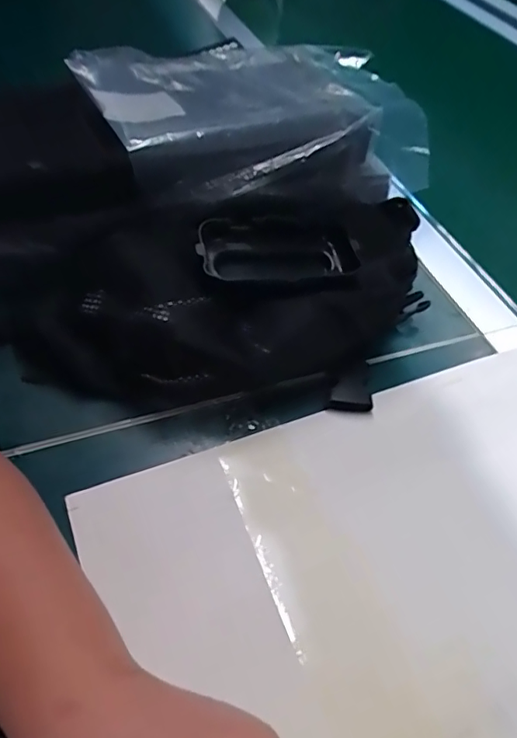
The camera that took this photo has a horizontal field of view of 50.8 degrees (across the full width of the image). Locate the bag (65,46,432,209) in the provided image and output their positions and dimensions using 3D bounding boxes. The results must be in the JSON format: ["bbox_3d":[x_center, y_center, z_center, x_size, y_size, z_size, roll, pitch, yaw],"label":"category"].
[{"bbox_3d":[-0.007,-0.213,0.448,0.269,0.068,0.179,-10,54,-20],"label":"bag"}]

